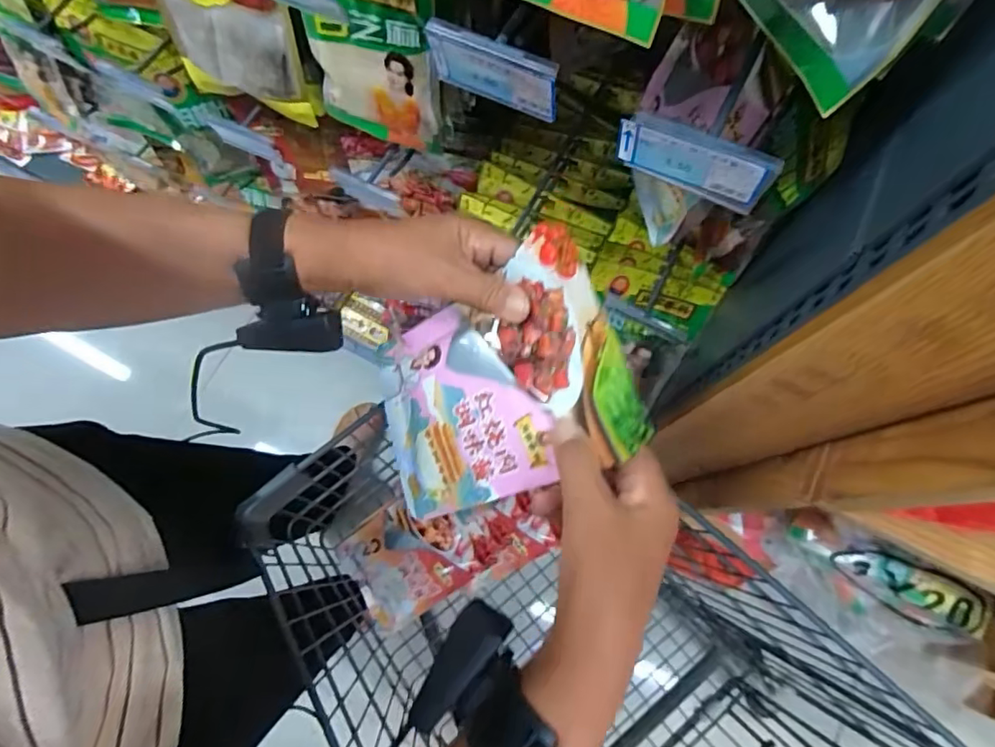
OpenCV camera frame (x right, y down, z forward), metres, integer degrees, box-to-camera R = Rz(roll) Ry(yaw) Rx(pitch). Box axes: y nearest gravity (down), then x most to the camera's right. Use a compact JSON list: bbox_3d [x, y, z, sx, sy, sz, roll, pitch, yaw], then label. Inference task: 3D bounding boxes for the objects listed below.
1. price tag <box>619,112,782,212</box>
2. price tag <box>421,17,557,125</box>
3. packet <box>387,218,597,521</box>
[{"bbox_3d":[0.111,-0.121,0.319,0.087,0.043,0.006,23,74,7],"label":"price tag"},{"bbox_3d":[-0.003,-0.182,0.336,0.083,0.045,0.006,26,75,7],"label":"price tag"},{"bbox_3d":[-0.010,0.013,0.392,0.203,0.020,0.144,-27,74,33],"label":"packet"}]

